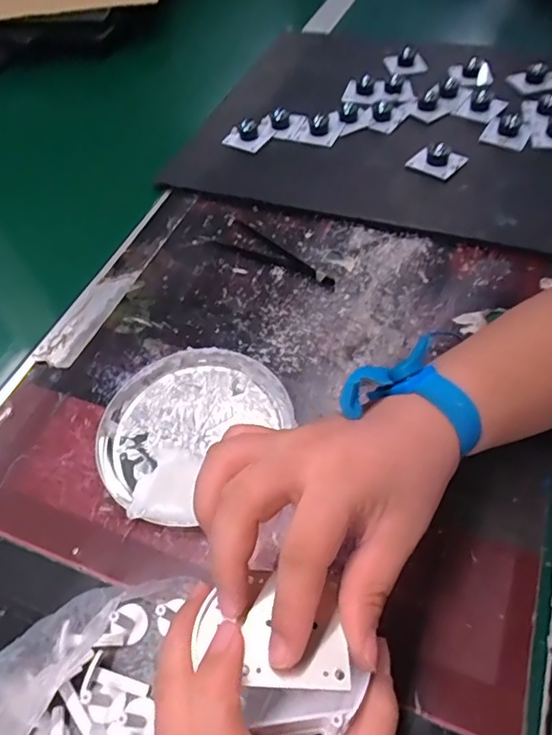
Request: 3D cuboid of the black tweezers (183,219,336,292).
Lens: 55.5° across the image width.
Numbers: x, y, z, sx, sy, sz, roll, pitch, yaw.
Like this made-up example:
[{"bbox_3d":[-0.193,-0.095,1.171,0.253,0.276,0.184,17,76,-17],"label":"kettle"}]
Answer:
[{"bbox_3d":[-0.009,-0.101,0.456,0.141,0.008,0.043,27,60,23],"label":"black tweezers"}]

